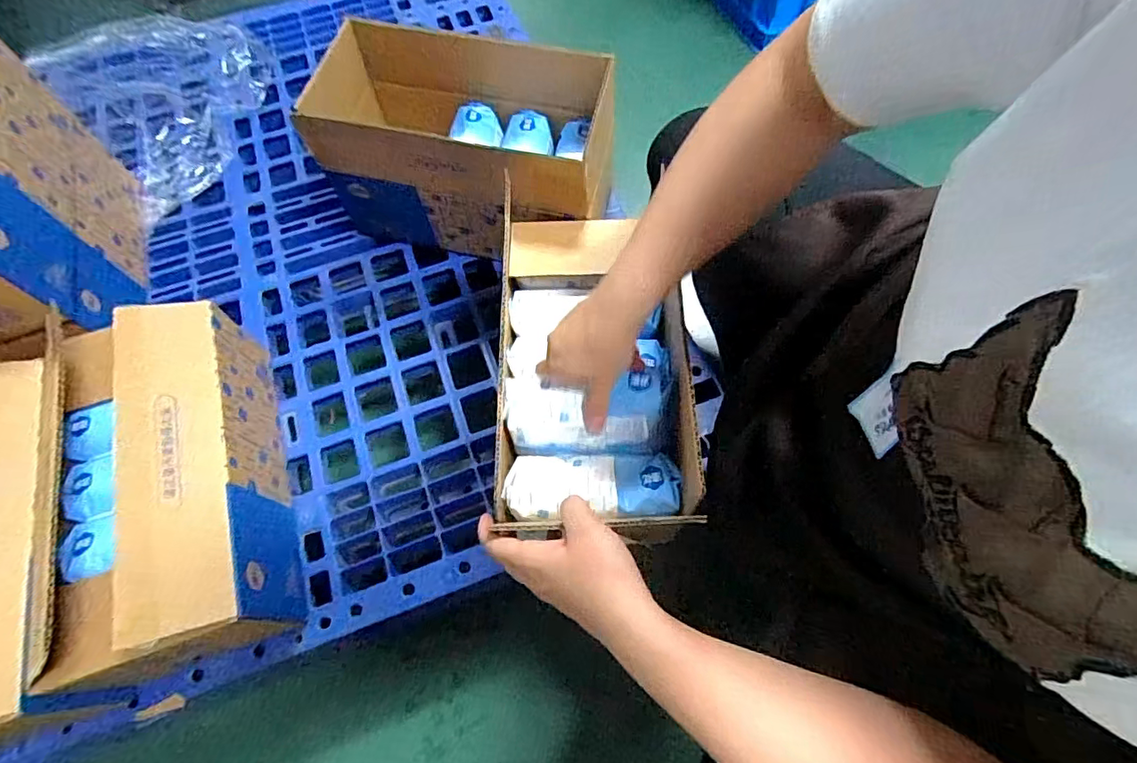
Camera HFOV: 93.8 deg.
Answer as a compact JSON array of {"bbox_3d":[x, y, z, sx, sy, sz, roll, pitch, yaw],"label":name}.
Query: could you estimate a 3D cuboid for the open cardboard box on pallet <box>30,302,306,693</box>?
[{"bbox_3d":[-0.383,0.092,0.513,0.151,0.130,0.319,-18,66,-6],"label":"open cardboard box on pallet"}]

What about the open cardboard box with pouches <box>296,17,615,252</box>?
[{"bbox_3d":[-0.125,-0.283,0.667,0.329,0.190,0.180,11,66,7],"label":"open cardboard box with pouches"}]

